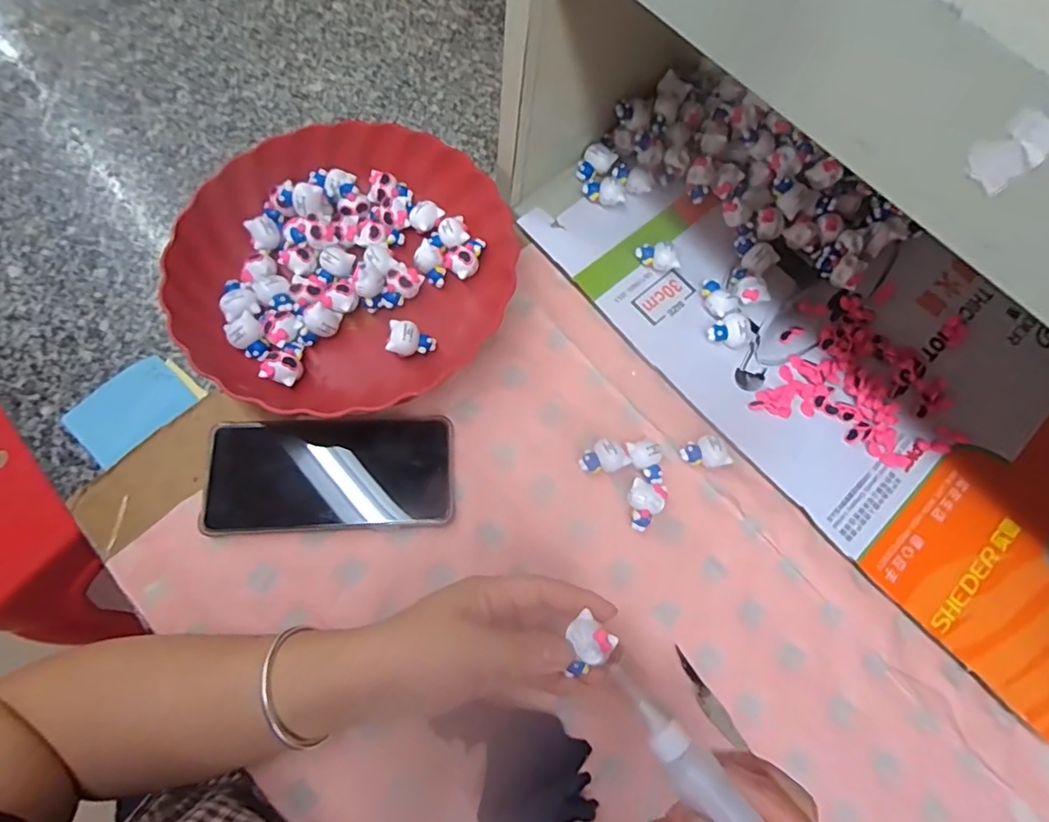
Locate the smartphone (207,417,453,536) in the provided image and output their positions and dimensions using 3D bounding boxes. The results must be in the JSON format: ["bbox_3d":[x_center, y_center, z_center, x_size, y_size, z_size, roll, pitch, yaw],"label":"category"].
[{"bbox_3d":[-0.136,0.044,0.387,0.165,0.015,0.078,-3,71,-4],"label":"smartphone"}]

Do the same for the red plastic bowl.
[{"bbox_3d":[-0.139,-0.113,0.418,0.230,0.043,0.235,1,70,-2],"label":"red plastic bowl"}]

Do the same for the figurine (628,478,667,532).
[{"bbox_3d":[0.085,0.068,0.393,0.026,0.016,0.035,24,71,6],"label":"figurine"}]

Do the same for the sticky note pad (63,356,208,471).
[{"bbox_3d":[-0.285,-0.004,0.397,0.059,0.005,0.082,44,74,12],"label":"sticky note pad"}]

